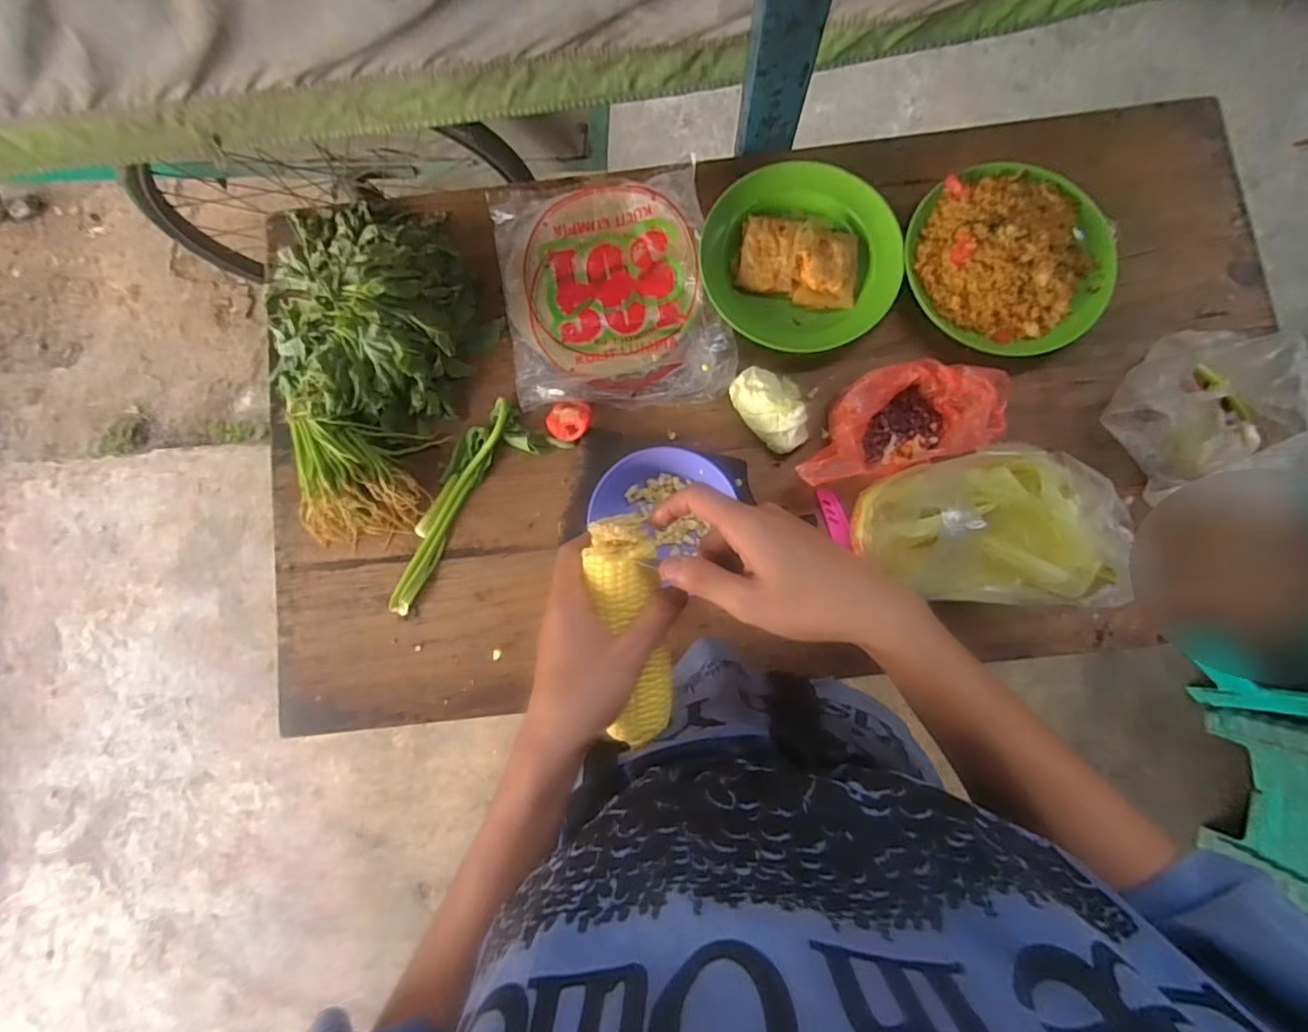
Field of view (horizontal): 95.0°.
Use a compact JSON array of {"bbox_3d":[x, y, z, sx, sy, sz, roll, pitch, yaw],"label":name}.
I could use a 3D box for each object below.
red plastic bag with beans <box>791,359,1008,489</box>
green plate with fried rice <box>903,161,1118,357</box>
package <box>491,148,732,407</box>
[{"bbox_3d":[0.246,-0.100,0.612,0.208,0.053,0.099,-14,86,3],"label":"red plastic bag with beans"},{"bbox_3d":[0.386,-0.281,0.643,0.219,0.051,0.211,0,87,4],"label":"green plate with fried rice"},{"bbox_3d":[-0.050,-0.255,0.663,0.231,0.028,0.279,-11,83,3],"label":"package"}]

